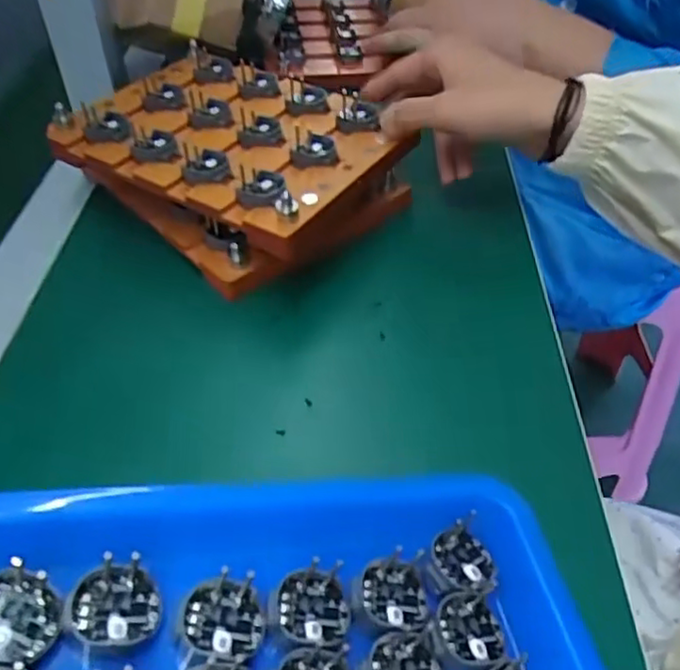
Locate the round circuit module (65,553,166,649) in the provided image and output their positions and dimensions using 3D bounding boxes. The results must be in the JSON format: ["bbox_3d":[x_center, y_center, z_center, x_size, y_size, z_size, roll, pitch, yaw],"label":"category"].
[{"bbox_3d":[-0.072,0.088,0.209,0.027,0.006,0.027,12,46,-12],"label":"round circuit module"}]

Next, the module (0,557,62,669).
[{"bbox_3d":[-0.100,0.085,0.199,0.026,0.007,0.029,-26,52,-29],"label":"module"}]

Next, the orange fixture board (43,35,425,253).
[{"bbox_3d":[-0.064,-0.128,0.407,0.190,0.027,0.143,27,47,21],"label":"orange fixture board"}]

